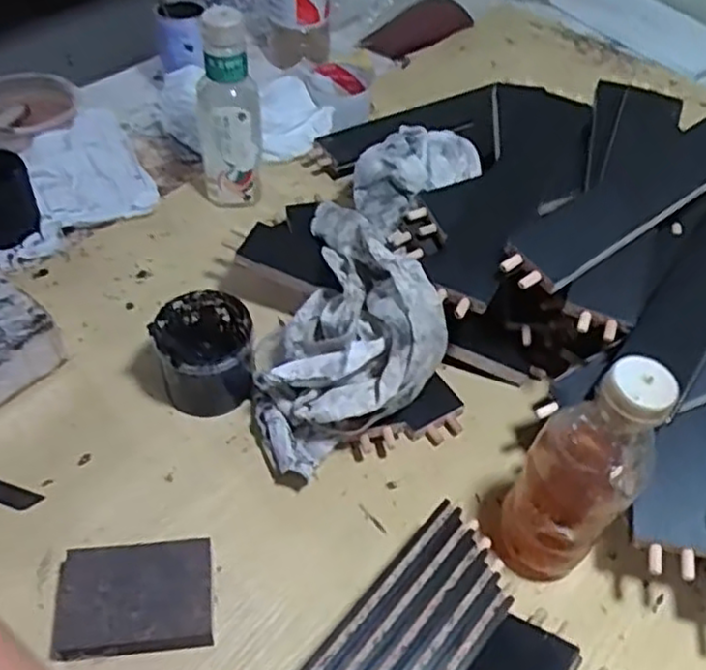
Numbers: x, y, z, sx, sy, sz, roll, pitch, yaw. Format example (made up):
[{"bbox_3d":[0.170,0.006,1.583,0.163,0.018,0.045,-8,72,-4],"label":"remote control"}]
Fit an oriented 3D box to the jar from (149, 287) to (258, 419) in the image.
[{"bbox_3d":[-0.122,0.016,0.608,0.075,0.073,0.083,-5,49,-7],"label":"jar"}]

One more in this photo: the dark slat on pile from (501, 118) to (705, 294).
[{"bbox_3d":[0.249,-0.124,0.627,0.306,0.015,0.062,-31,58,-21],"label":"dark slat on pile"}]

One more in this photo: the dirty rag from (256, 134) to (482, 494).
[{"bbox_3d":[0.019,-0.068,0.671,0.151,0.105,0.416,11,49,7],"label":"dirty rag"}]

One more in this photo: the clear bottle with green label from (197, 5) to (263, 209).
[{"bbox_3d":[-0.126,-0.222,0.735,0.065,0.216,0.064,-7,49,-9],"label":"clear bottle with green label"}]

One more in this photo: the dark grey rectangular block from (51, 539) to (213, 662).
[{"bbox_3d":[-0.149,0.179,0.495,0.102,0.019,0.069,-5,49,-8],"label":"dark grey rectangular block"}]

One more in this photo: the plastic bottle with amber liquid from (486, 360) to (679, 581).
[{"bbox_3d":[0.148,0.095,0.485,0.074,0.200,0.063,28,53,20],"label":"plastic bottle with amber liquid"}]

